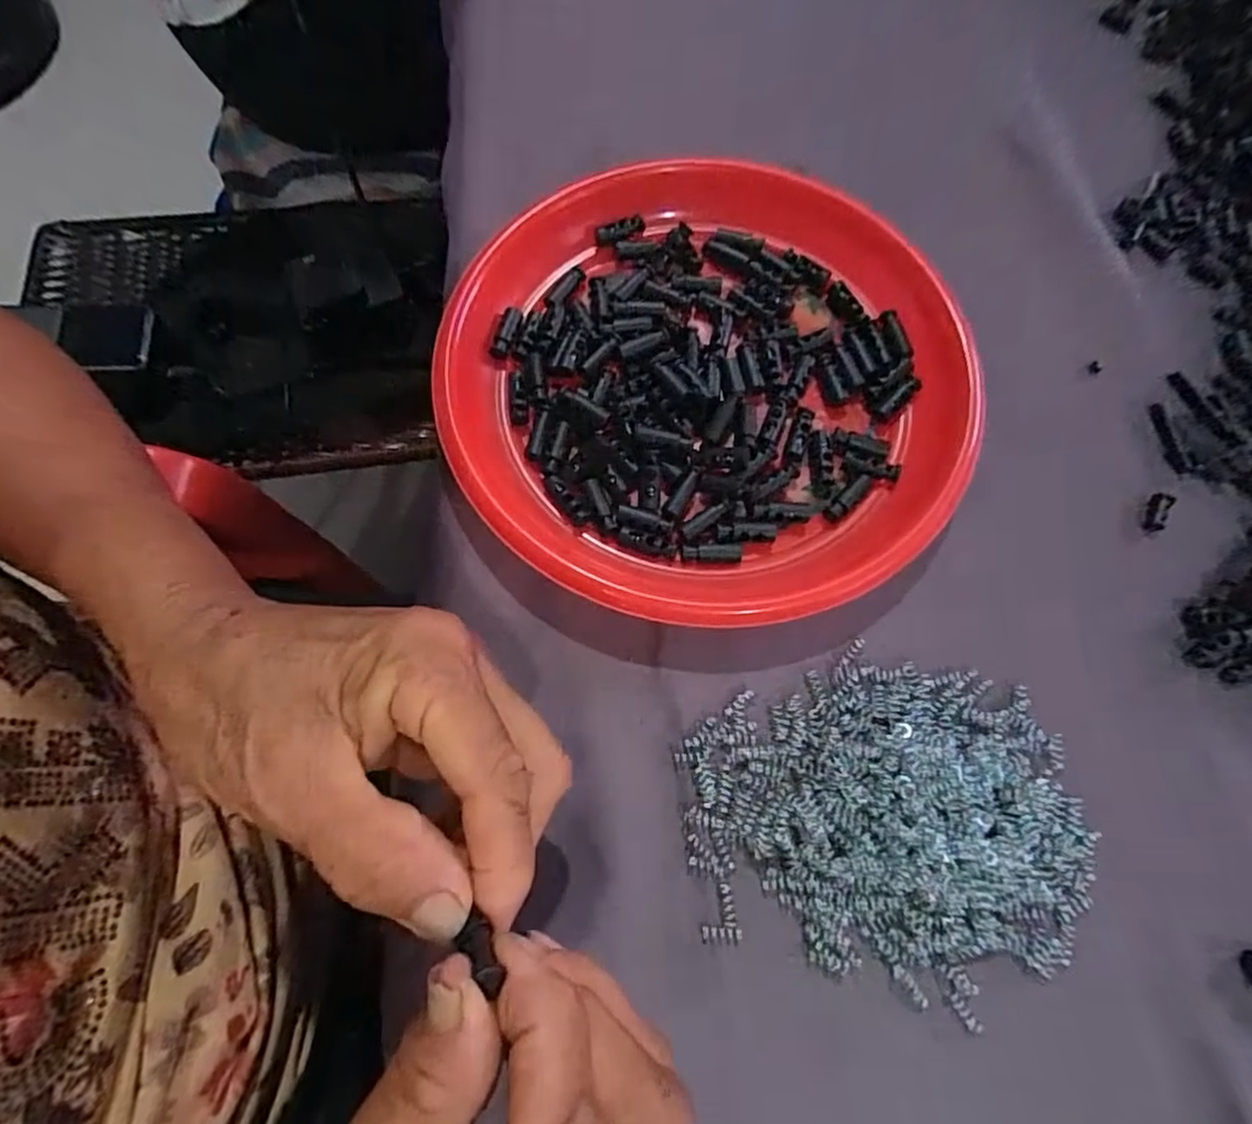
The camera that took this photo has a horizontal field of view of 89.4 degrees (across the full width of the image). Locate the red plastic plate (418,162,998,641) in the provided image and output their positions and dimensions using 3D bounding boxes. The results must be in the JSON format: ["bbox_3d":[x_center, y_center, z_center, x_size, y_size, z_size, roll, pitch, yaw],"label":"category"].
[{"bbox_3d":[0.037,-0.083,0.282,0.216,0.025,0.229,0,71,1],"label":"red plastic plate"}]

